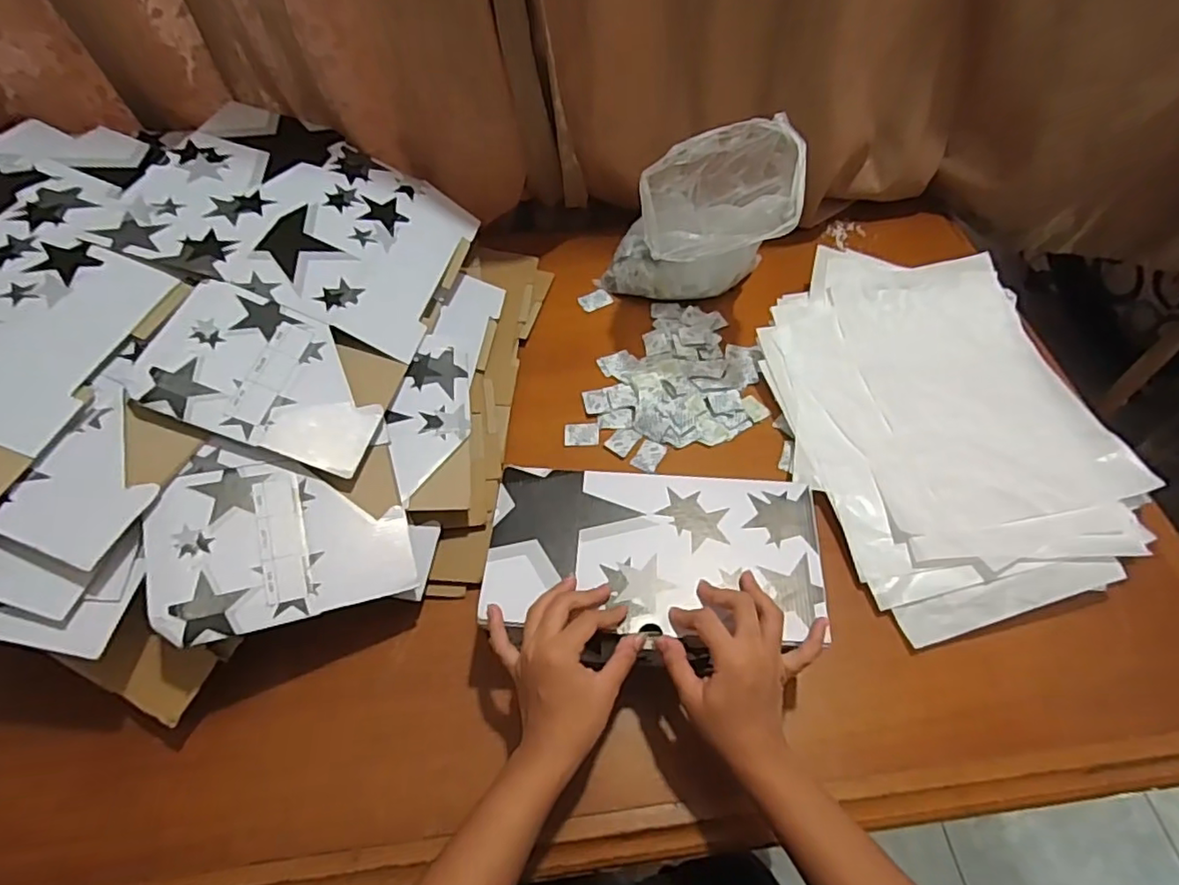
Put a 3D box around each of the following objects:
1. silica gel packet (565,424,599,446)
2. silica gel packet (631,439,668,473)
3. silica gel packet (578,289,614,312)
[{"bbox_3d":[-0.009,-0.010,0.705,0.039,0.004,0.032,-2,58,-1],"label":"silica gel packet"},{"bbox_3d":[0.067,0.015,0.685,0.029,0.004,0.039,26,62,16],"label":"silica gel packet"},{"bbox_3d":[0.008,-0.191,0.822,0.043,0.006,0.029,-24,61,-14],"label":"silica gel packet"}]

